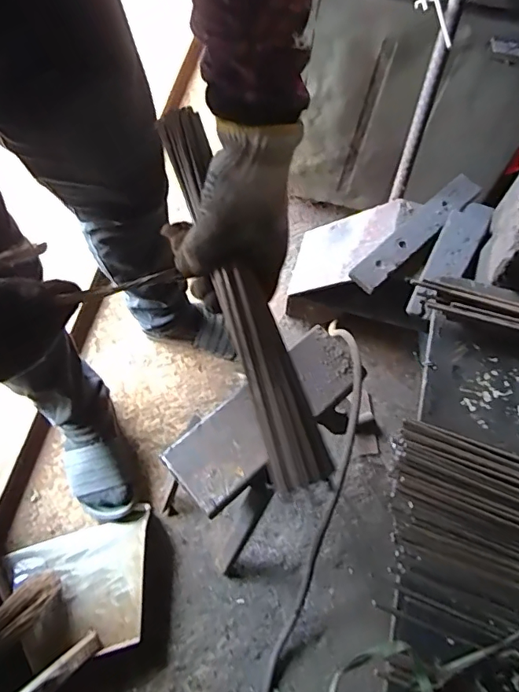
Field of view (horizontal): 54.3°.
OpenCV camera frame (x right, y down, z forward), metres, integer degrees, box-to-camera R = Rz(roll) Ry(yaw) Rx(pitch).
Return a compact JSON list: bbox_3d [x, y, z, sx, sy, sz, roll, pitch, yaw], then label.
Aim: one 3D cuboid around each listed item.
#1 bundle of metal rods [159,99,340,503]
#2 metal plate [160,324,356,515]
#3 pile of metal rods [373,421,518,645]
[{"bbox_3d":[-0.021,-0.052,0.398,0.040,0.018,0.327,-17,72,-10],"label":"bundle of metal rods"},{"bbox_3d":[0.013,0.085,0.674,0.291,0.014,0.095,-39,72,-18],"label":"metal plate"},{"bbox_3d":[0.288,0.201,0.499,0.318,0.027,0.185,13,65,4],"label":"pile of metal rods"}]

